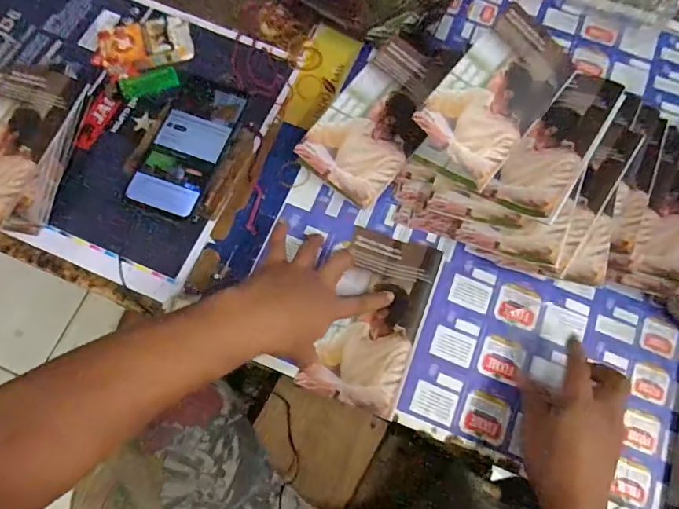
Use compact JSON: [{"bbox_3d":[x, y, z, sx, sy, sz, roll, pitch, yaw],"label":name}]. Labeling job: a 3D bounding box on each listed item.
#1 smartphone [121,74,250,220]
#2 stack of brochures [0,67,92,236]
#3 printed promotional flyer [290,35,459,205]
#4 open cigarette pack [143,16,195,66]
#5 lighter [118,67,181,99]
[{"bbox_3d":[-0.154,-0.113,0.480,0.075,0.011,0.153,20,73,5],"label":"smartphone"},{"bbox_3d":[-0.347,-0.115,0.500,0.118,0.050,0.178,8,72,1],"label":"stack of brochures"},{"bbox_3d":[0.045,-0.149,0.511,0.100,0.010,0.184,38,82,-4],"label":"printed promotional flyer"},{"bbox_3d":[-0.204,-0.257,0.564,0.052,0.016,0.061,-16,73,-7],"label":"open cigarette pack"},{"bbox_3d":[-0.222,-0.200,0.548,0.068,0.008,0.026,-14,73,-6],"label":"lighter"}]

